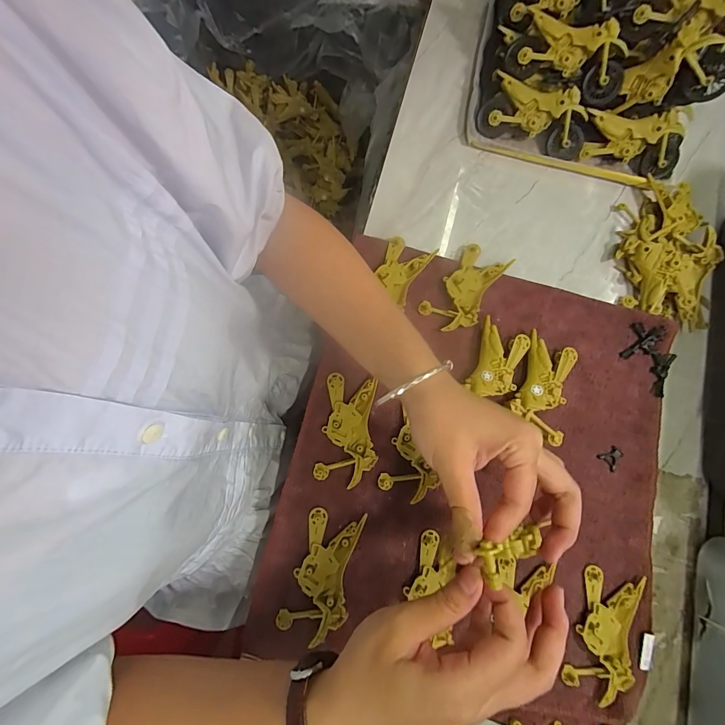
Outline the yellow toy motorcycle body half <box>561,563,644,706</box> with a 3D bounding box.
[{"bbox_3d":[0.213,0.237,0.327,0.049,0.015,0.098,22,78,1],"label":"yellow toy motorcycle body half"}]

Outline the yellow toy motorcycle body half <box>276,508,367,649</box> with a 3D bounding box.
[{"bbox_3d":[-0.033,0.180,0.316,0.051,0.015,0.094,17,78,0],"label":"yellow toy motorcycle body half"}]

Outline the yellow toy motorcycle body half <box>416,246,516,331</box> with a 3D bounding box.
[{"bbox_3d":[0.104,-0.072,0.379,0.051,0.020,0.095,39,79,4],"label":"yellow toy motorcycle body half"}]

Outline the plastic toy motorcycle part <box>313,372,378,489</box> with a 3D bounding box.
[{"bbox_3d":[-0.012,0.061,0.343,0.050,0.009,0.094,8,78,-2],"label":"plastic toy motorcycle part"}]

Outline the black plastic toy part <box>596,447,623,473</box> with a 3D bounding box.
[{"bbox_3d":[0.242,0.092,0.359,0.022,0.004,0.020,-39,84,-10],"label":"black plastic toy part"}]

